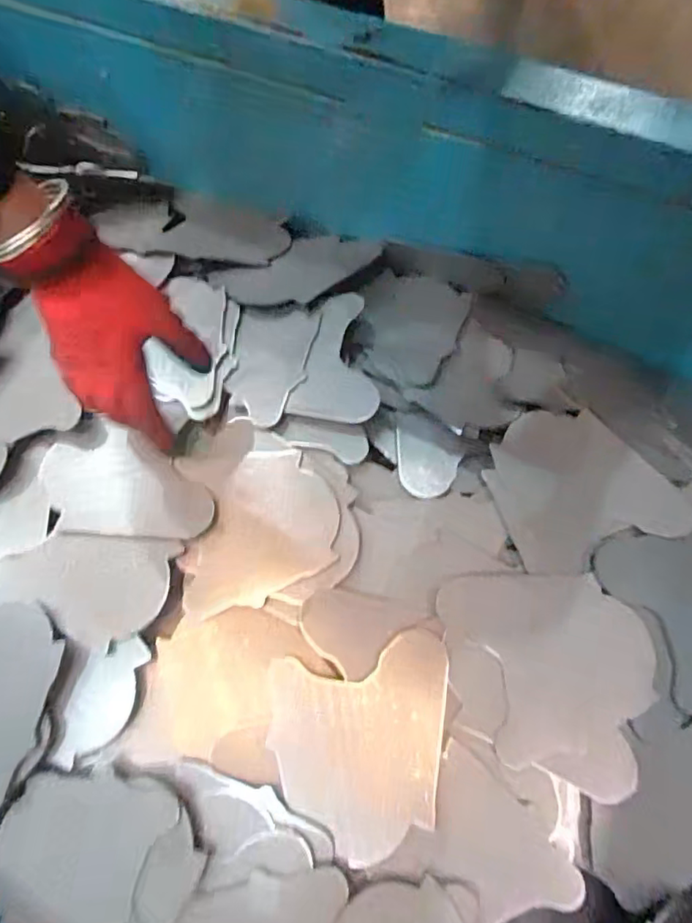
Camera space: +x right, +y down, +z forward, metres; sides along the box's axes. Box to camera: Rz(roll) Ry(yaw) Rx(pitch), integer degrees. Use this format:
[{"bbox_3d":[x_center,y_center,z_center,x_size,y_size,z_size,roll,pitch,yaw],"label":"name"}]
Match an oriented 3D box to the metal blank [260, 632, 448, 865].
[{"bbox_3d":[0.014,0.193,0.397,0.126,0.007,0.127,-13,74,1],"label":"metal blank"}]

